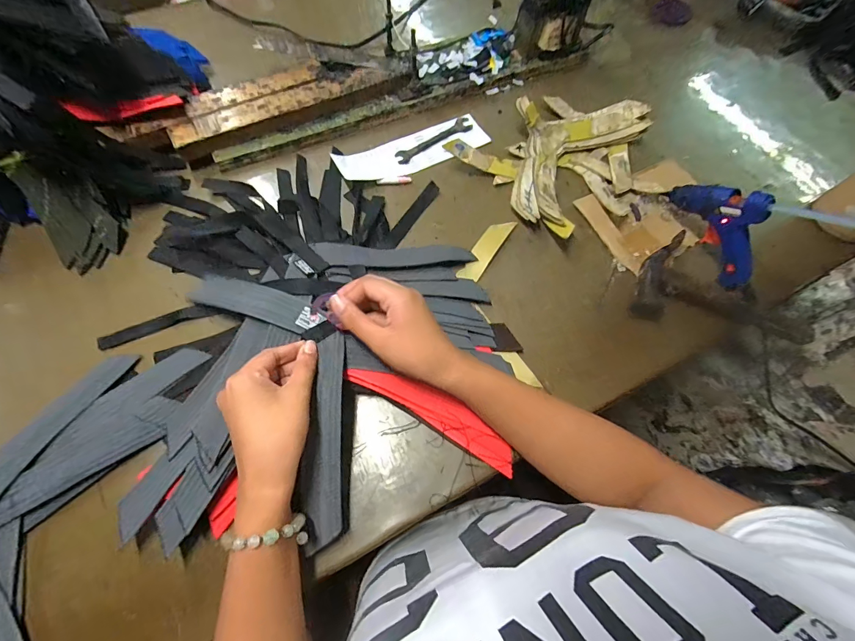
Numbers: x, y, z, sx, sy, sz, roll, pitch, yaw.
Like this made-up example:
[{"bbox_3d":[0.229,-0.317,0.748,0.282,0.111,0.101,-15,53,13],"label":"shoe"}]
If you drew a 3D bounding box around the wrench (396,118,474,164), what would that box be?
[{"bbox_3d":[0.011,-0.247,0.509,0.124,0.007,0.023,-36,75,-15],"label":"wrench"}]

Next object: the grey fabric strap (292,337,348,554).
[{"bbox_3d":[-0.090,0.101,0.326,0.035,0.019,0.177,0,77,-3],"label":"grey fabric strap"}]

